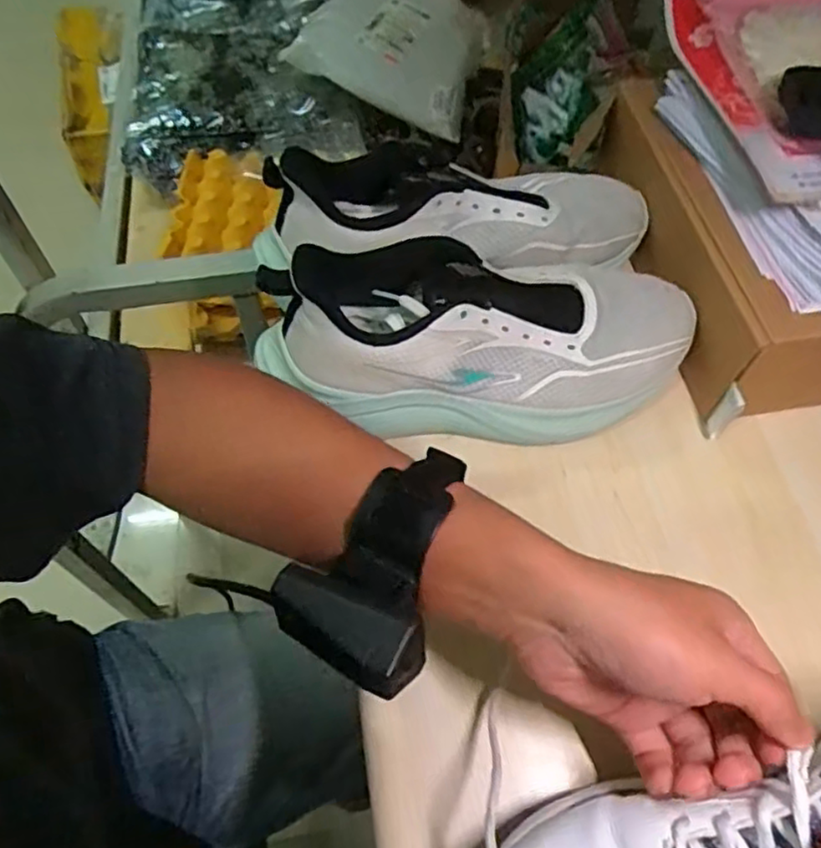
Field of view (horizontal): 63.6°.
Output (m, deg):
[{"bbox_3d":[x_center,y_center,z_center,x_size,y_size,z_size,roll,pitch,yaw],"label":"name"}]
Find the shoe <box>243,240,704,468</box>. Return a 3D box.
[{"bbox_3d":[0.045,-0.052,0.411,0.270,0.095,0.098,-7,59,-7],"label":"shoe"}]

